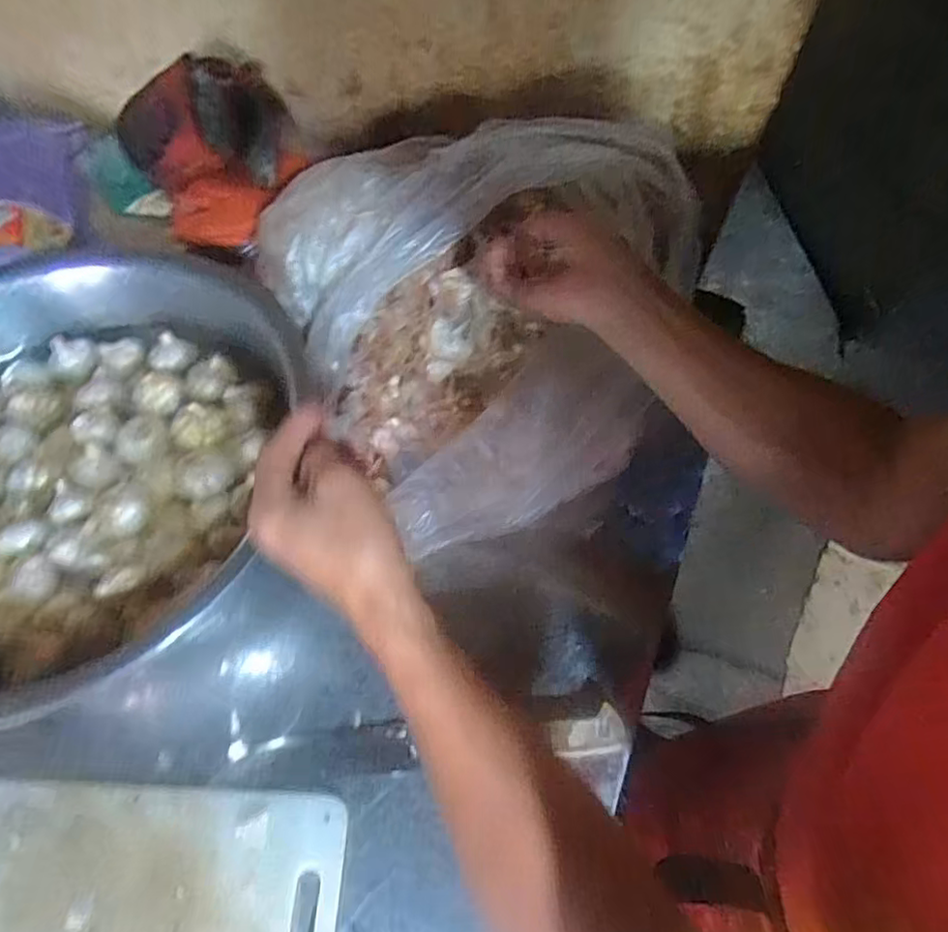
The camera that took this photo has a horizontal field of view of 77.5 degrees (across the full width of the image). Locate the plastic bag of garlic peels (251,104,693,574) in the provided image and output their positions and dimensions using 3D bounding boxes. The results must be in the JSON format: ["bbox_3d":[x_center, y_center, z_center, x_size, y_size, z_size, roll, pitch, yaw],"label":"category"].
[{"bbox_3d":[-0.021,-0.132,0.559,0.383,0.227,0.363,9,60,1],"label":"plastic bag of garlic peels"}]

